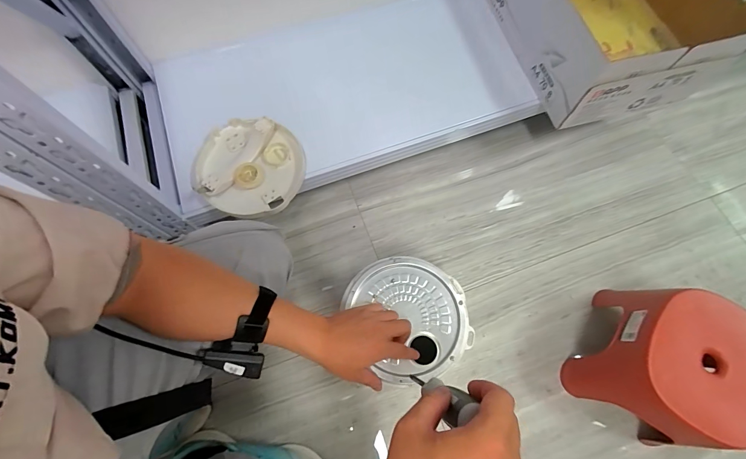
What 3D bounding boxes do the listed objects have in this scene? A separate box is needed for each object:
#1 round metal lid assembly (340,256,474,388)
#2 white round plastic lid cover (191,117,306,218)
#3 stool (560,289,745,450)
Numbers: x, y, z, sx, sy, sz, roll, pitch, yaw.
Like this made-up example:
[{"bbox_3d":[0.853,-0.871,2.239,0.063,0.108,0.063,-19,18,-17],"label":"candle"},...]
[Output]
[{"bbox_3d":[0.061,0.132,0.542,0.172,0.017,0.194,-28,73,-10],"label":"round metal lid assembly"},{"bbox_3d":[-0.243,-0.126,0.671,0.224,0.051,0.194,22,72,7],"label":"white round plastic lid cover"},{"bbox_3d":[0.493,0.234,0.590,0.185,0.207,0.217,35,74,11],"label":"stool"}]

